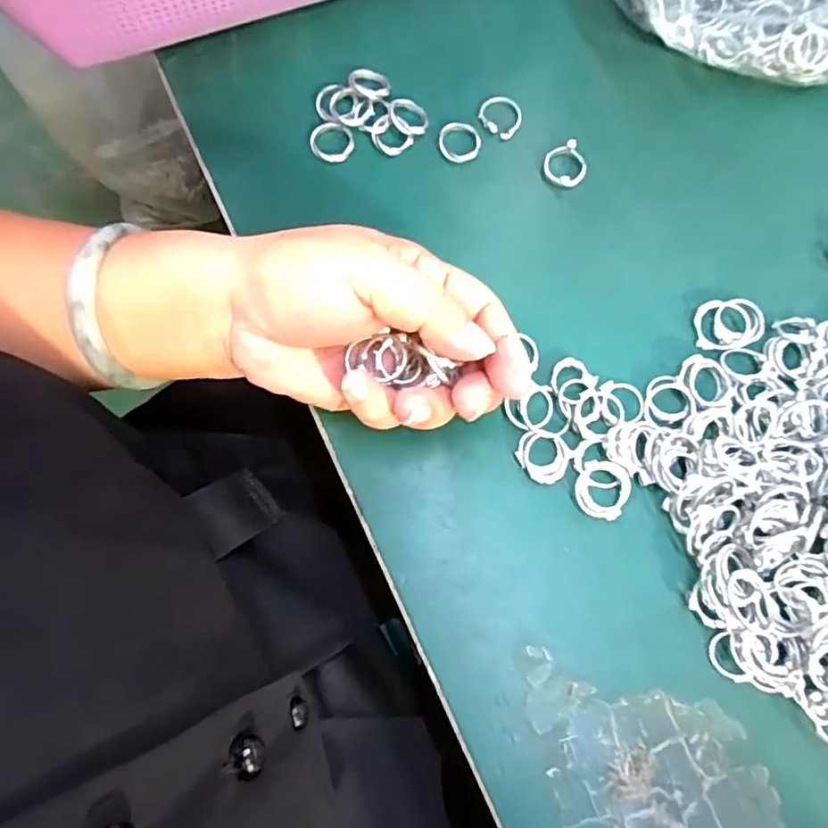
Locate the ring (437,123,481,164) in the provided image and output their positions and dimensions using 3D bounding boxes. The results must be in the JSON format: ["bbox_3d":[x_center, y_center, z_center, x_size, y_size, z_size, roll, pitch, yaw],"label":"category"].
[{"bbox_3d":[0.023,-0.137,0.298,0.021,0.004,0.021,0,76,-1],"label":"ring"}]

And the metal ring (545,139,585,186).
[{"bbox_3d":[0.076,-0.125,0.296,0.021,0.007,0.022,0,76,-1],"label":"metal ring"}]

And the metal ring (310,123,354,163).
[{"bbox_3d":[-0.041,-0.135,0.295,0.021,0.004,0.021,0,76,-1],"label":"metal ring"}]

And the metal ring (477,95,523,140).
[{"bbox_3d":[0.044,-0.152,0.301,0.021,0.004,0.021,0,76,-1],"label":"metal ring"}]

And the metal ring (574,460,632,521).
[{"bbox_3d":[0.081,0.032,0.257,0.023,0.004,0.023,0,76,-1],"label":"metal ring"}]

